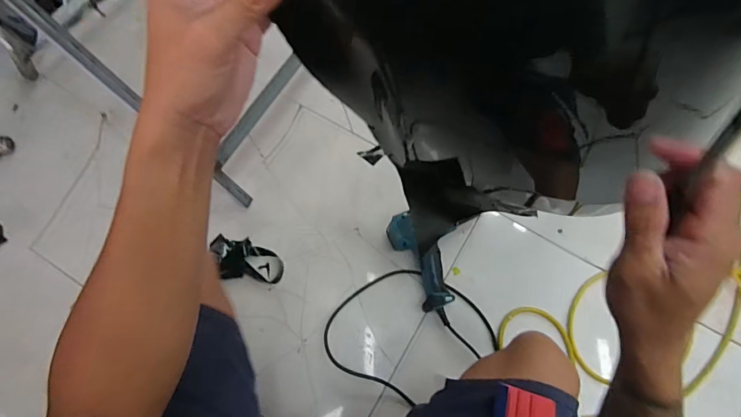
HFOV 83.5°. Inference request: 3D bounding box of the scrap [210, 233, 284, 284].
[{"bbox_3d":[-0.256,0.106,0.860,0.149,0.024,0.084,7,67,1],"label":"scrap"}]

